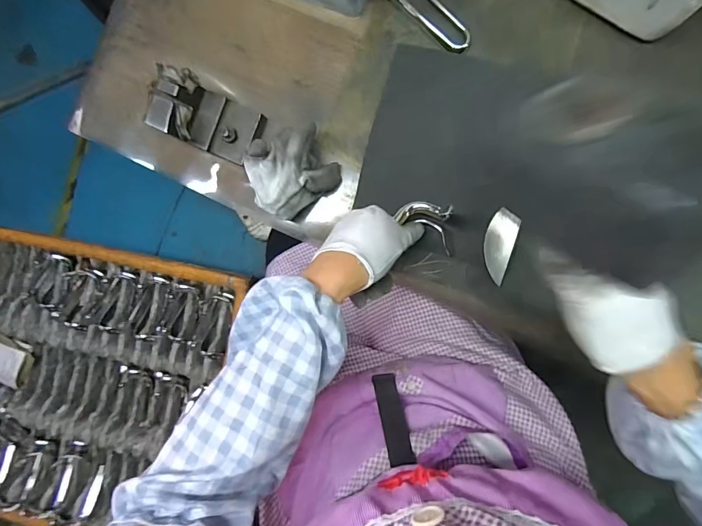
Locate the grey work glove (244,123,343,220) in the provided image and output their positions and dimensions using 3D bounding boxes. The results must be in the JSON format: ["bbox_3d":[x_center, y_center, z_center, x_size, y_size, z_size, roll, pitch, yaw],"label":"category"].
[{"bbox_3d":[-0.062,-0.093,0.415,0.091,0.065,0.068,-36,87,7],"label":"grey work glove"}]

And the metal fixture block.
[{"bbox_3d":[-0.152,-0.152,0.426,0.094,0.067,0.064,21,94,7],"label":"metal fixture block"}]

